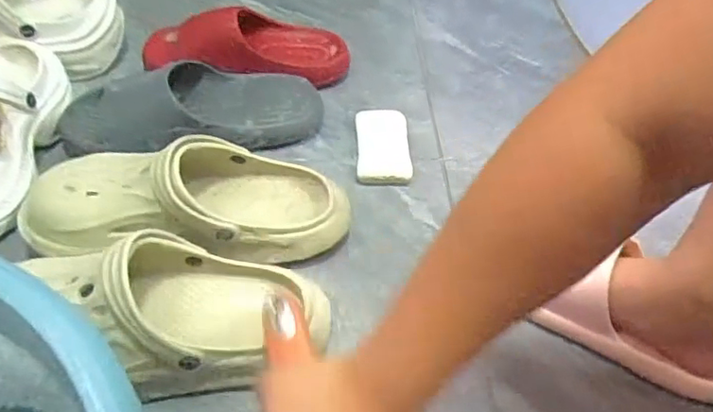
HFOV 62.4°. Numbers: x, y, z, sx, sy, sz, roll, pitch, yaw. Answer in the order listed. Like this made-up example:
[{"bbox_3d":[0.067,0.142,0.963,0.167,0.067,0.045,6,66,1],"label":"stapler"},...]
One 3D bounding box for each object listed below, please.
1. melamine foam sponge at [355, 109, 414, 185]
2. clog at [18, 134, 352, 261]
[{"bbox_3d":[0.030,-0.068,0.670,0.060,0.015,0.106,1,51,-4],"label":"melamine foam sponge"},{"bbox_3d":[-0.156,-0.010,0.548,0.289,0.093,0.106,0,51,-5],"label":"clog"}]

